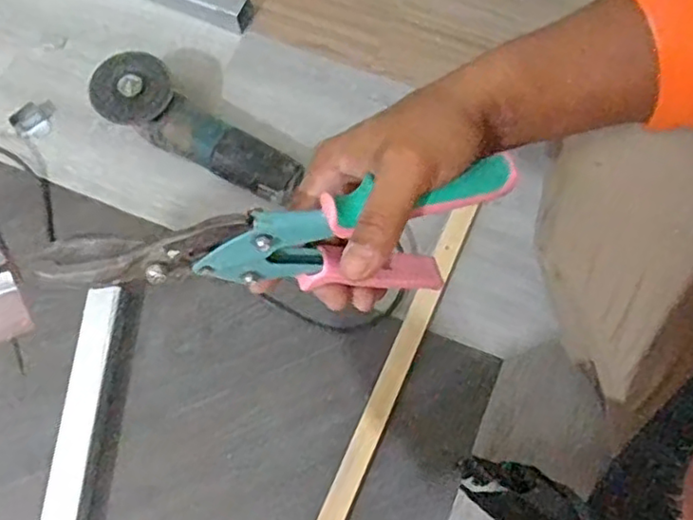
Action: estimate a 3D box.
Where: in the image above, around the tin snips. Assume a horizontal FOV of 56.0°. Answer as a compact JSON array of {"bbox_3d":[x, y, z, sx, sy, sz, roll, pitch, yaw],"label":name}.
[{"bbox_3d":[-0.034,-0.007,0.351,0.234,0.105,0.032,-7,71,-18],"label":"tin snips"}]

